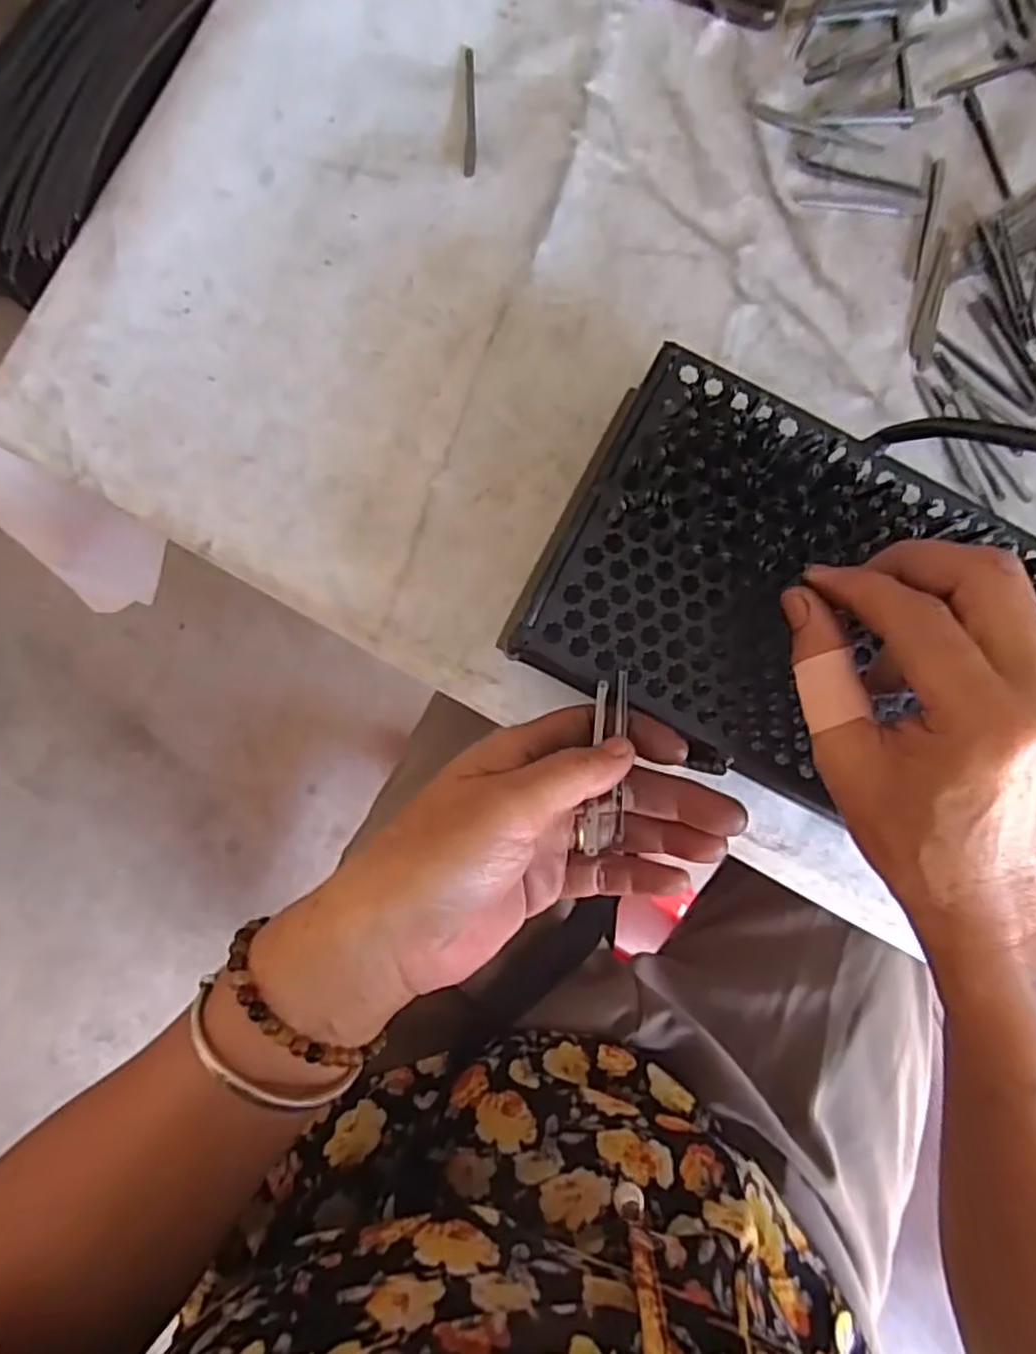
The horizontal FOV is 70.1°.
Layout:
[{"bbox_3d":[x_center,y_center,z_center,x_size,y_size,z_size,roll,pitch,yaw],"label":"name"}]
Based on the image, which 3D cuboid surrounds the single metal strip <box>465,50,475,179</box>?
[{"bbox_3d":[-0.024,-0.283,0.368,0.005,0.004,0.068,0,88,-2],"label":"single metal strip"}]

